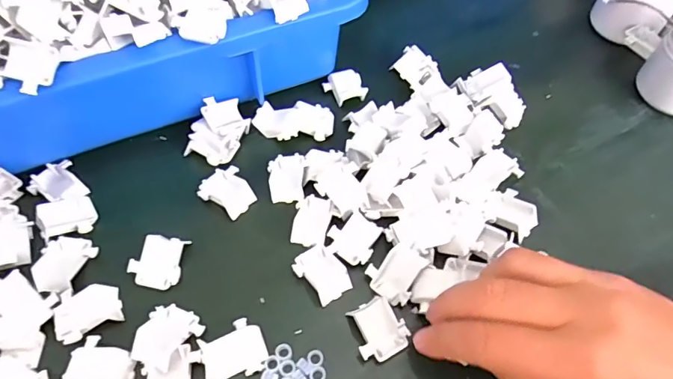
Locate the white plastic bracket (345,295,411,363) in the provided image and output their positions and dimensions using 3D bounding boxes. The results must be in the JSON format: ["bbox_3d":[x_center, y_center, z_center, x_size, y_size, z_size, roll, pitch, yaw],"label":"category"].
[{"bbox_3d":[0.024,0.078,0.259,0.028,0.013,0.030,-23,62,-17],"label":"white plastic bracket"}]

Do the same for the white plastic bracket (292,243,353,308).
[{"bbox_3d":[-0.008,0.050,0.281,0.027,0.006,0.034,-28,63,-19],"label":"white plastic bracket"}]

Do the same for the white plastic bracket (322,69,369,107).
[{"bbox_3d":[0.007,-0.078,0.358,0.029,0.008,0.027,-15,60,-12],"label":"white plastic bracket"}]

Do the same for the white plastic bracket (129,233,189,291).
[{"bbox_3d":[-0.106,0.042,0.278,0.029,0.013,0.031,10,58,3],"label":"white plastic bracket"}]

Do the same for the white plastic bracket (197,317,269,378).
[{"bbox_3d":[-0.056,0.086,0.253,0.032,0.007,0.029,-16,60,-13],"label":"white plastic bracket"}]

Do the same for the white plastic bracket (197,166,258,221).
[{"bbox_3d":[-0.071,0.002,0.309,0.032,0.009,0.029,38,63,19],"label":"white plastic bracket"}]

